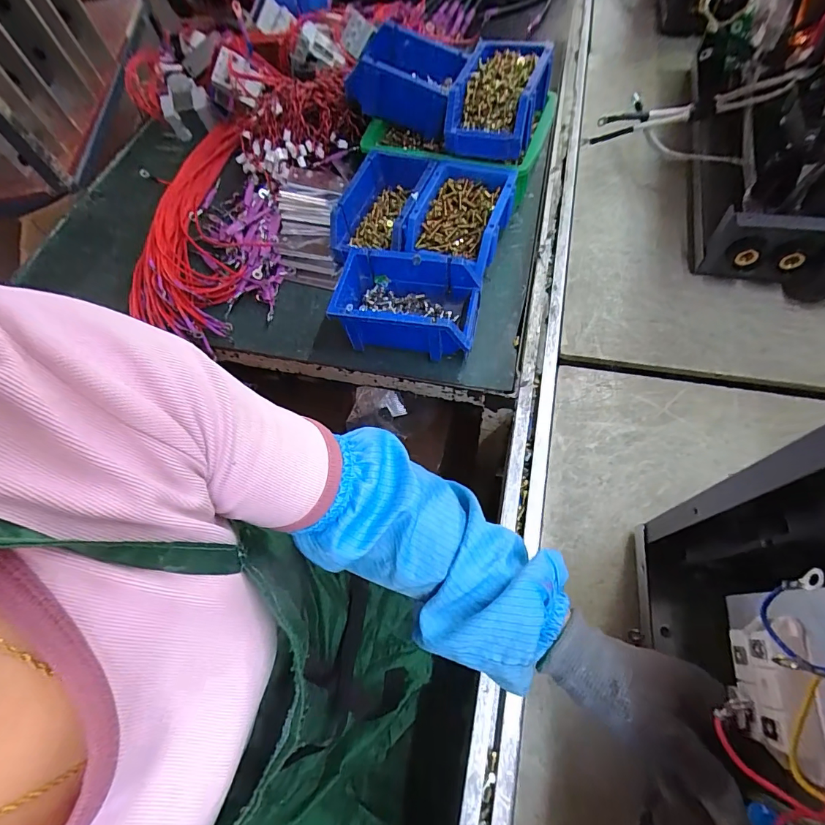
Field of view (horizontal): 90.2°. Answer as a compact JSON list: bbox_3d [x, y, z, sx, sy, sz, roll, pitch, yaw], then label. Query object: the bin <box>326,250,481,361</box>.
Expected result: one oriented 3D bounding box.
[{"bbox_3d":[-0.005,-0.129,0.504,0.166,0.082,0.112,5,64,9],"label":"bin"}]

